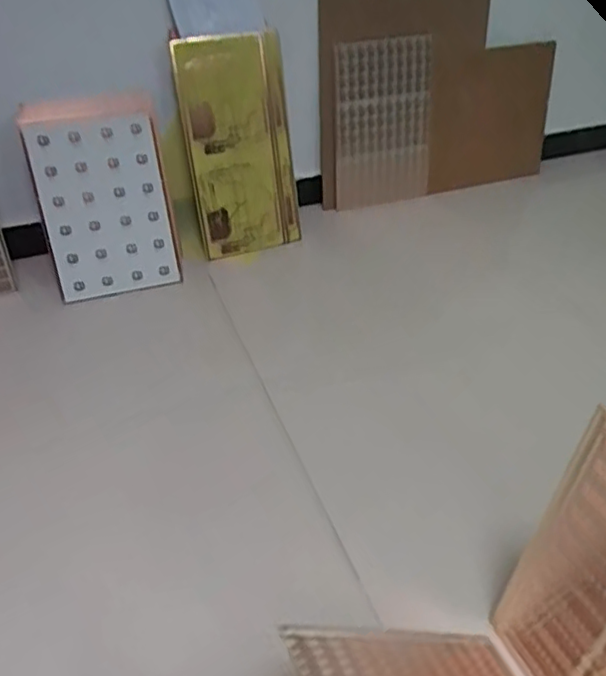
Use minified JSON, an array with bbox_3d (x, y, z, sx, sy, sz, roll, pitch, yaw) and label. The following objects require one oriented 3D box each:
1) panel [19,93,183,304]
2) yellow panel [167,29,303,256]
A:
[{"bbox_3d":[-0.475,-0.328,1.504,0.299,0.458,0.080,-13,23,-20],"label":"panel"},{"bbox_3d":[-0.153,-0.487,1.609,0.302,0.535,0.060,-23,24,-29],"label":"yellow panel"}]

